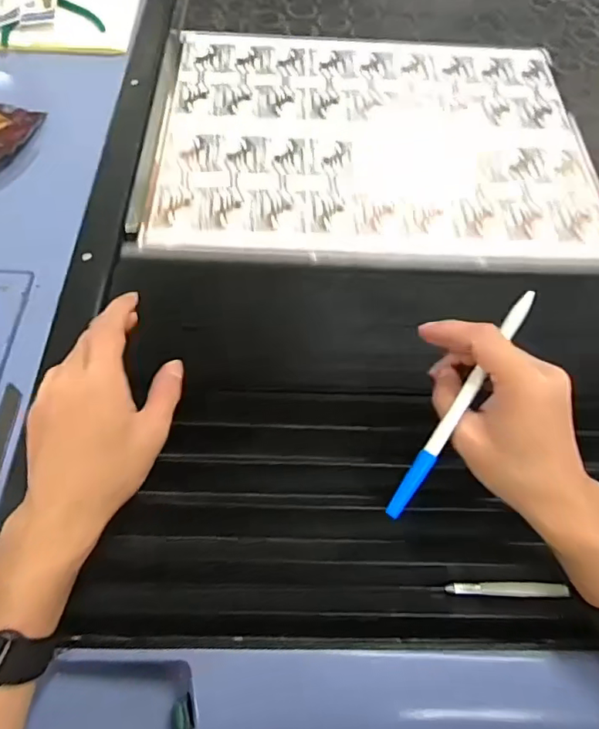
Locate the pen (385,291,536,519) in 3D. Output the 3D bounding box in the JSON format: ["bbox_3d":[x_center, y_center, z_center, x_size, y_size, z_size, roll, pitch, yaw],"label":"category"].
[{"bbox_3d":[0.104,0.025,0.336,0.011,0.011,0.169,32,87,15],"label":"pen"}]

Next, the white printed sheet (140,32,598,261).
[{"bbox_3d":[0.089,-0.270,0.609,0.478,0.004,0.366,0,60,-3],"label":"white printed sheet"}]

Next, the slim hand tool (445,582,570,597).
[{"bbox_3d":[0.147,0.161,0.376,0.080,0.005,0.009,-12,56,27],"label":"slim hand tool"}]

